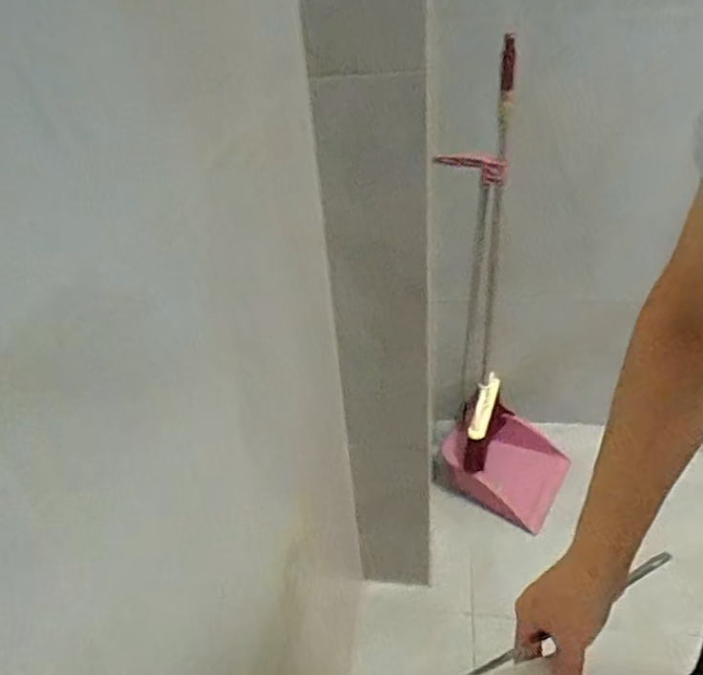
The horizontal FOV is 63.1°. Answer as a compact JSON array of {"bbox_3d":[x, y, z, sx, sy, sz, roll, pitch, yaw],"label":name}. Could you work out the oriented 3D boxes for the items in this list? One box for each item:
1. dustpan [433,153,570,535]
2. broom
[{"bbox_3d":[0.328,0.028,1.192,0.281,0.767,0.255,17,40,30],"label":"dustpan"},{"bbox_3d":[0.282,-0.108,1.149,0.055,0.847,0.206,7,36,18],"label":"broom"}]

